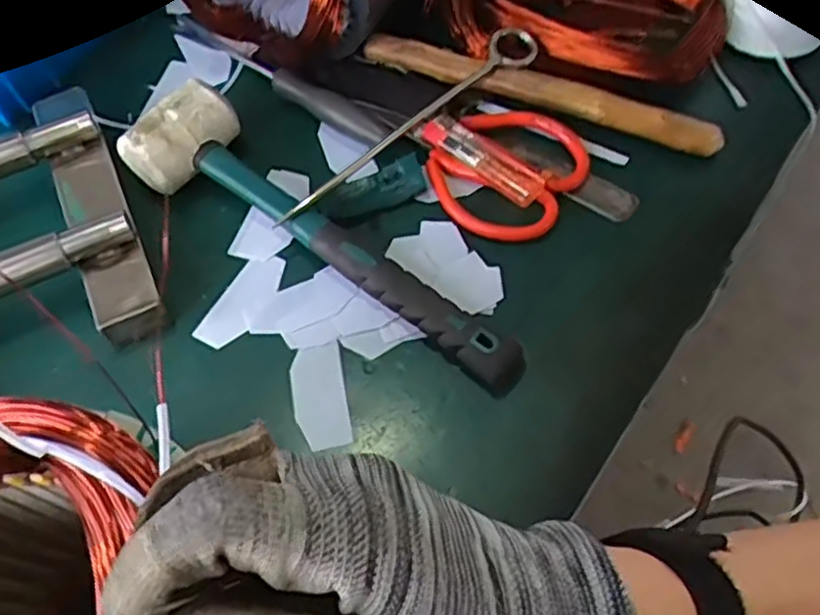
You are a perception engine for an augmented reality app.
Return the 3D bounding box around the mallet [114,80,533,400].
[{"bbox_3d":[-0.053,-0.044,0.414,0.279,0.050,0.066,33,69,20],"label":"mallet"}]

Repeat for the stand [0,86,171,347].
[{"bbox_3d":[-0.266,-0.039,0.428,0.182,0.044,0.195,-25,63,-9],"label":"stand"}]

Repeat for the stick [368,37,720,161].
[{"bbox_3d":[0.085,-0.146,0.465,0.243,0.018,0.020,21,65,15],"label":"stick"}]

